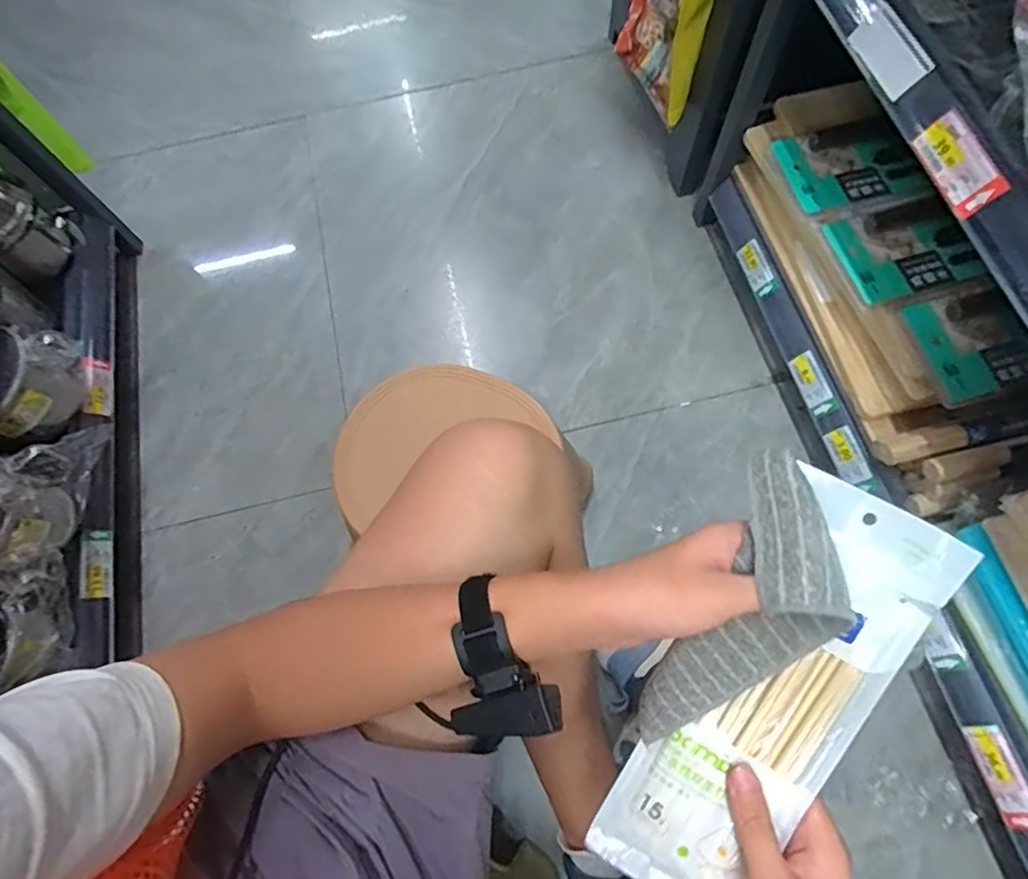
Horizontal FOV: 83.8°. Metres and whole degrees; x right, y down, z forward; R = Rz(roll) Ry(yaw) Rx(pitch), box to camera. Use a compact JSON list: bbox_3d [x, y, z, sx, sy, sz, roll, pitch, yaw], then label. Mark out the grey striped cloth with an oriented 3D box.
[{"bbox_3d":[0.147,0.113,0.354,0.074,0.051,0.193,26,107,10],"label":"grey striped cloth"}]

